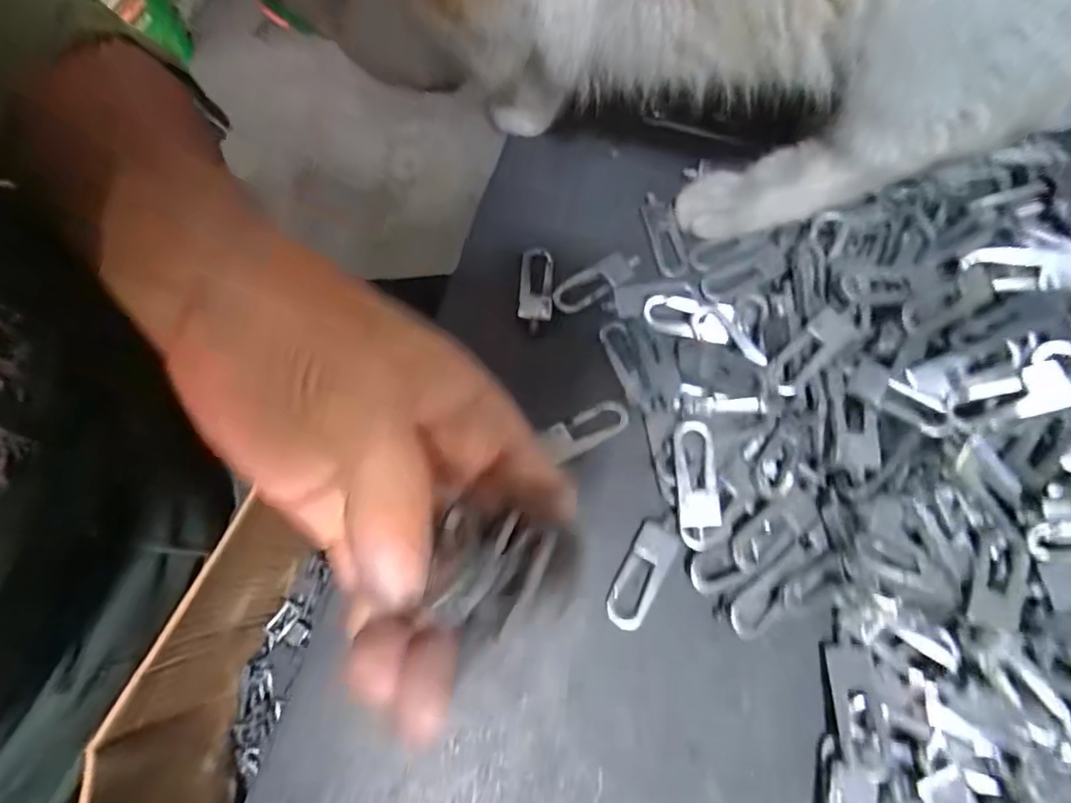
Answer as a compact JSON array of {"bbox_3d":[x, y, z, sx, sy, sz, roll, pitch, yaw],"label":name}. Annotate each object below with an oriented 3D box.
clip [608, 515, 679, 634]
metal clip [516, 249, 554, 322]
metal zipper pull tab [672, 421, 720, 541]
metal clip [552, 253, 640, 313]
[{"bbox_3d":[0.041,0.062,0.207,0.015,0.004,0.045,29,72,10],"label":"clip"},{"bbox_3d":[0.000,-0.054,0.254,0.015,0.004,0.037,4,69,1],"label":"metal clip"},{"bbox_3d":[0.060,0.029,0.208,0.015,0.004,0.042,-2,81,-3],"label":"metal zipper pull tab"},{"bbox_3d":[0.028,-0.055,0.250,0.043,0.004,0.015,-29,72,-11],"label":"metal clip"}]

